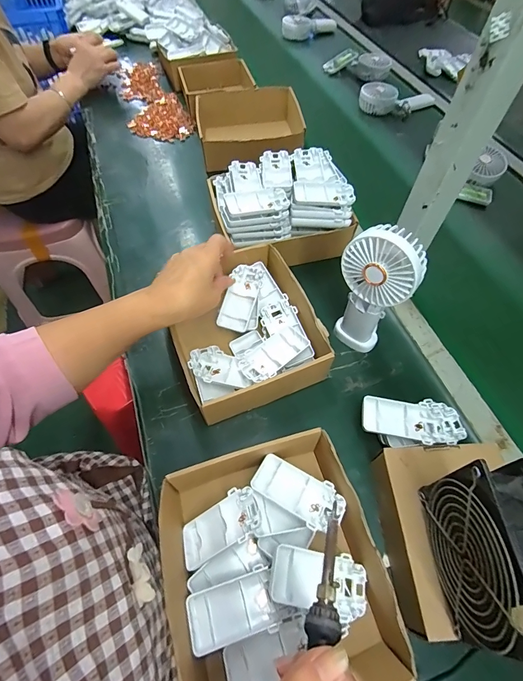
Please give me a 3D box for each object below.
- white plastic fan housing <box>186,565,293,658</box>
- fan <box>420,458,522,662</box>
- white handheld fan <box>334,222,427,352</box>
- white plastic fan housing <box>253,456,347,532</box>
[{"bbox_3d":[-0.024,0.252,0.327,0.085,0.015,0.048,-18,61,-10],"label":"white plastic fan housing"},{"bbox_3d":[0.182,0.167,0.275,0.045,0.112,0.117,-3,59,-1],"label":"fan"},{"bbox_3d":[0.136,-0.057,0.435,0.041,0.190,0.088,-40,67,-21],"label":"white handheld fan"},{"bbox_3d":[0.039,0.157,0.362,0.094,0.013,0.047,30,63,17],"label":"white plastic fan housing"}]

